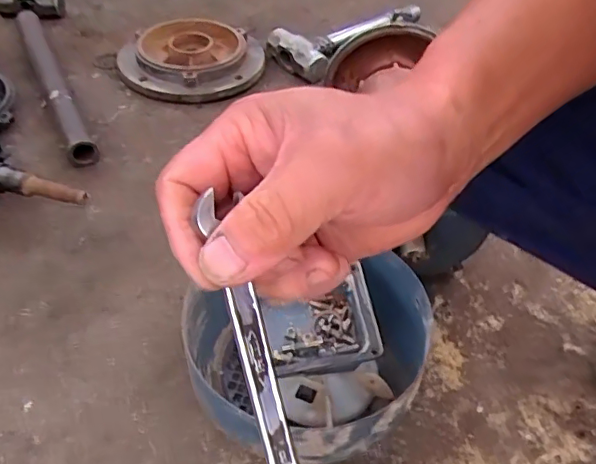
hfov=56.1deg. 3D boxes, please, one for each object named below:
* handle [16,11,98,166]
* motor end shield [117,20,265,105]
[{"bbox_3d":[-0.404,-0.262,0.908,0.037,0.035,0.471,-19,49,-21],"label":"handle"},{"bbox_3d":[-0.177,-0.299,0.937,0.237,0.068,0.200,-15,48,-17],"label":"motor end shield"}]

